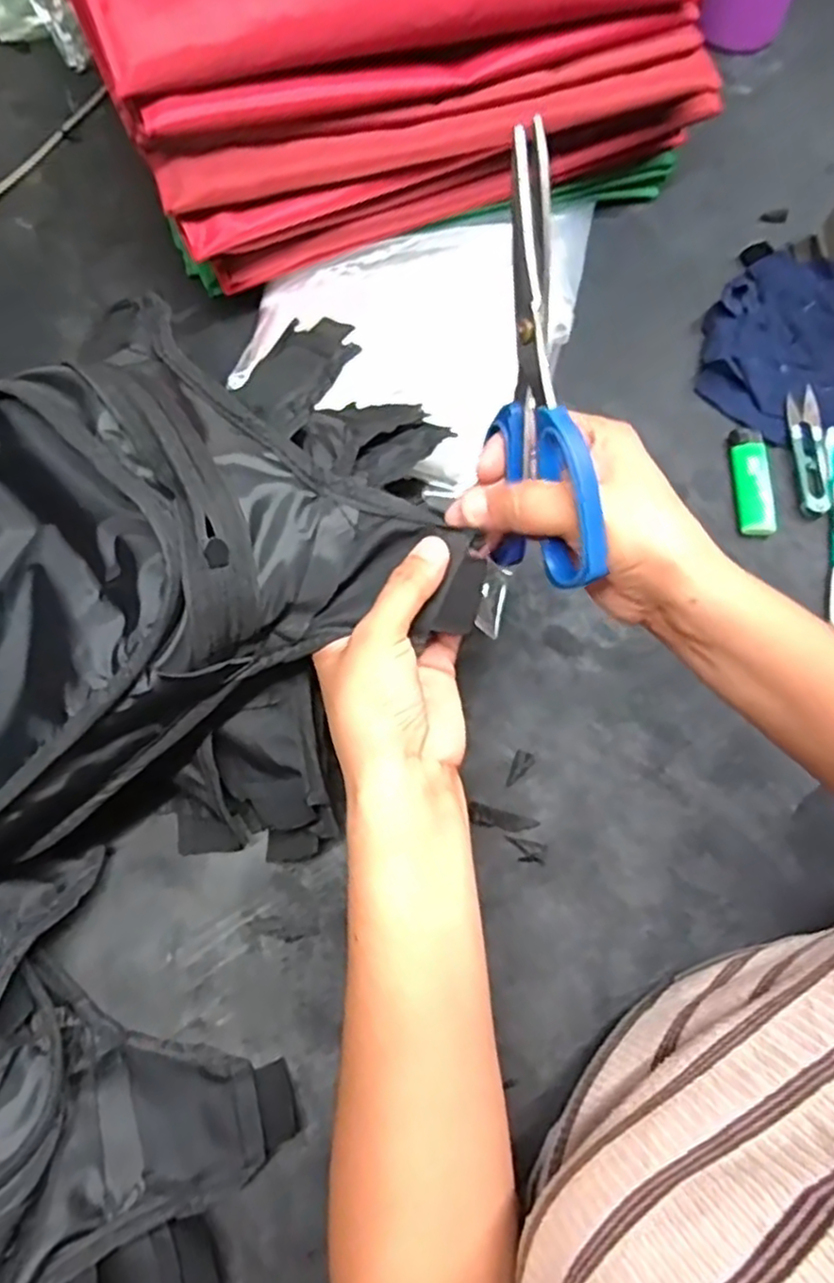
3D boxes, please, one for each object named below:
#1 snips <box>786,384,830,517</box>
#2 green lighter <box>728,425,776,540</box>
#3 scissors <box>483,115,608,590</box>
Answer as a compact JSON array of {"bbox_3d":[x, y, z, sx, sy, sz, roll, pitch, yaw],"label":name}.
[{"bbox_3d":[0.280,-0.138,0.512,0.023,0.006,0.102,3,71,-1],"label":"snips"},{"bbox_3d":[0.234,-0.114,0.502,0.024,0.011,0.084,1,71,-1],"label":"green lighter"},{"bbox_3d":[0.049,-0.112,0.306,0.027,0.061,0.175,-9,108,-4],"label":"scissors"}]

